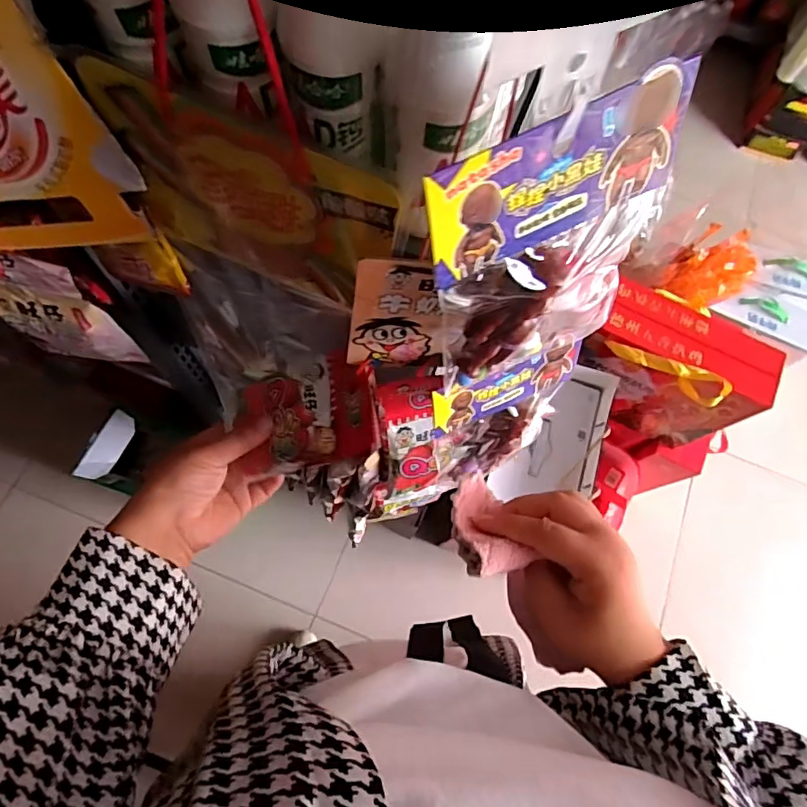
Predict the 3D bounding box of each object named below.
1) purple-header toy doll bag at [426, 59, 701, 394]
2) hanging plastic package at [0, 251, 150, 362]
[{"bbox_3d":[0.074,-0.069,0.271,0.122,0.157,0.020,-27,61,-6],"label":"purple-header toy doll bag"},{"bbox_3d":[-0.291,-0.075,0.442,0.104,0.123,0.041,17,77,3],"label":"hanging plastic package"}]

